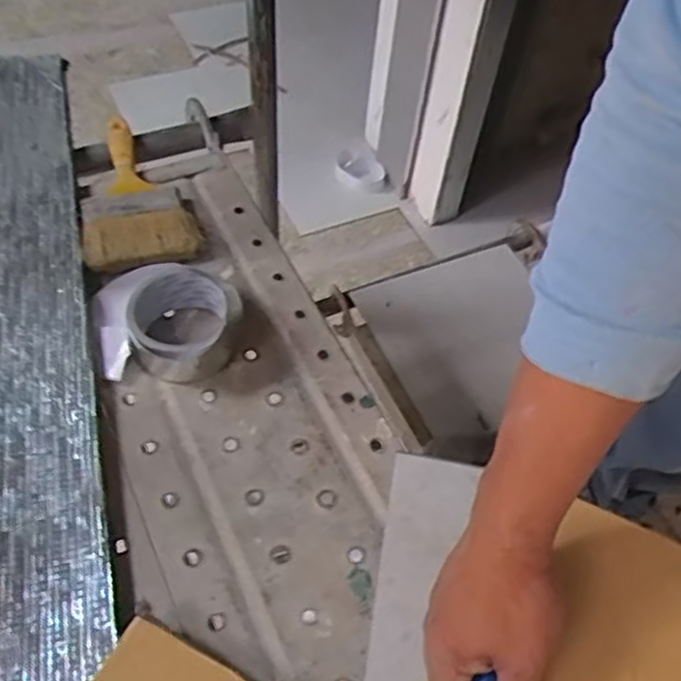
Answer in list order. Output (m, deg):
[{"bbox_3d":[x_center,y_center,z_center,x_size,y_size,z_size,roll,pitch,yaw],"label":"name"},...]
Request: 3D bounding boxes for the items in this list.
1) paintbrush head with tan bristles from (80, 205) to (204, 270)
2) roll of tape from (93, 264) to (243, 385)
[{"bbox_3d":[-0.184,-0.093,0.665,0.104,0.026,0.053,-17,57,-14],"label":"paintbrush head with tan bristles"},{"bbox_3d":[-0.147,-0.017,0.599,0.122,0.045,0.106,-4,55,-6],"label":"roll of tape"}]

